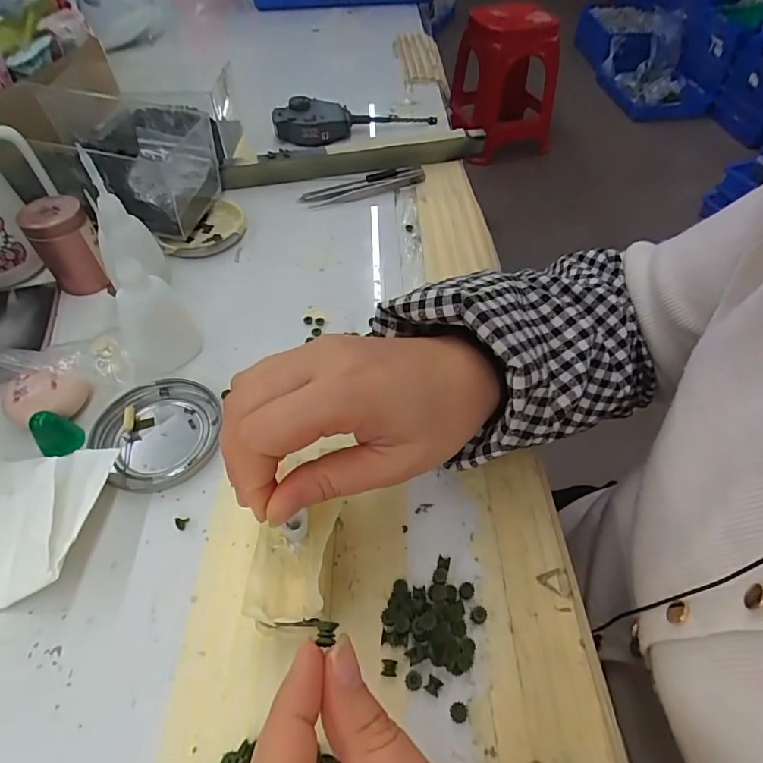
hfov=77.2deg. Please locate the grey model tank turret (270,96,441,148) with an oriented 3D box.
[{"bbox_3d":[-0.030,-0.311,0.557,0.188,0.033,0.047,-14,53,-10],"label":"grey model tank turret"}]

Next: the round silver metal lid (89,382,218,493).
[{"bbox_3d":[-0.139,0.032,0.303,0.074,0.010,0.072,0,51,0],"label":"round silver metal lid"}]

